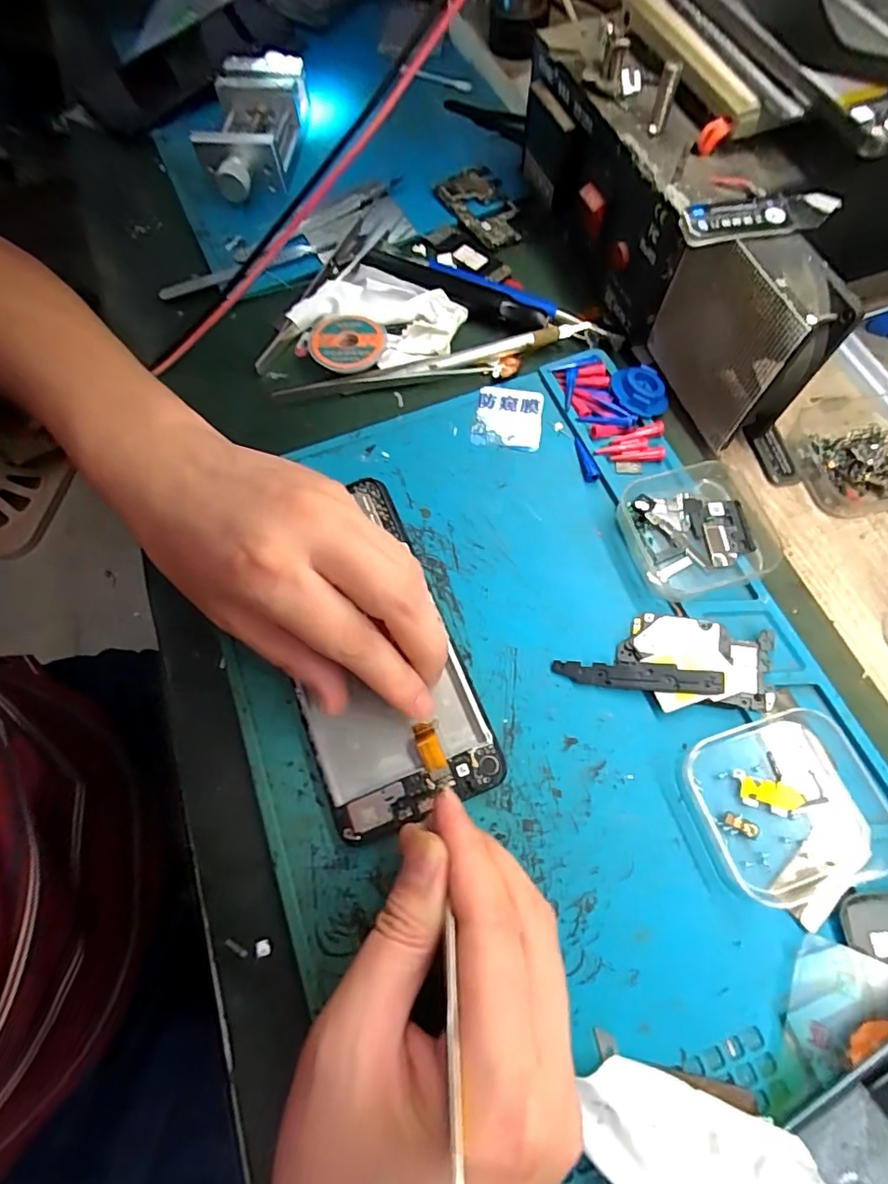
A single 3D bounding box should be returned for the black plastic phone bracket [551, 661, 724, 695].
[{"bbox_3d":[0.085,0.038,0.245,0.071,0.004,0.012,1,86,12],"label":"black plastic phone bracket"}]

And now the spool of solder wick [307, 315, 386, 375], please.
[{"bbox_3d":[-0.057,-0.147,0.327,0.044,0.009,0.040,0,67,2],"label":"spool of solder wick"}]

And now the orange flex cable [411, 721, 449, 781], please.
[{"bbox_3d":[-0.005,0.067,0.235,0.011,0.004,0.024,-18,62,-5],"label":"orange flex cable"}]

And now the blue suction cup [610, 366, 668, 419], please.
[{"bbox_3d":[0.108,-0.111,0.302,0.028,0.007,0.032,-19,68,-6],"label":"blue suction cup"}]

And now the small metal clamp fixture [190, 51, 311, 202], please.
[{"bbox_3d":[-0.135,-0.326,0.391,0.058,0.035,0.123,5,67,4],"label":"small metal clamp fixture"}]

